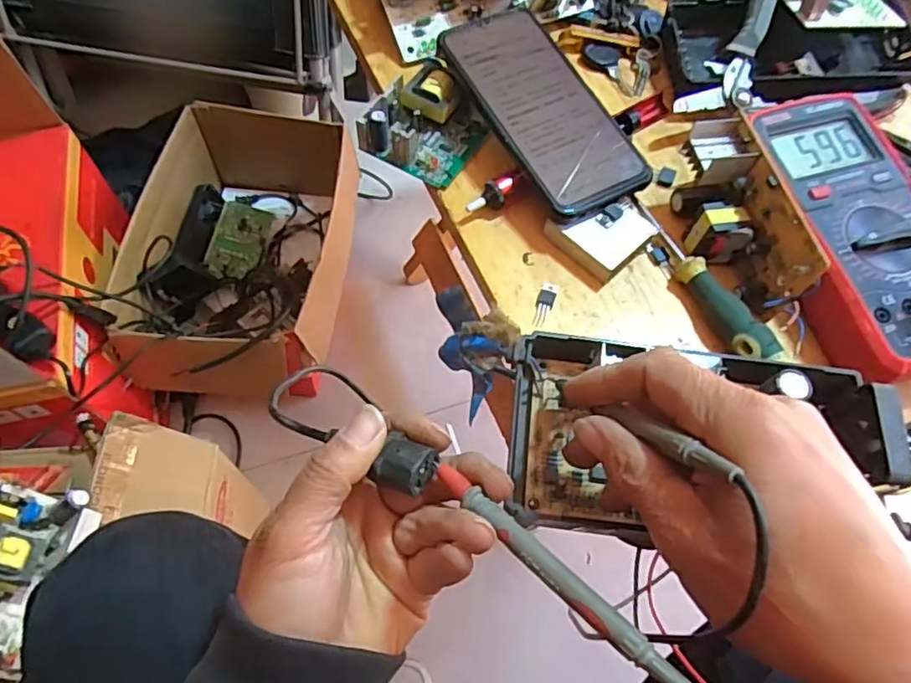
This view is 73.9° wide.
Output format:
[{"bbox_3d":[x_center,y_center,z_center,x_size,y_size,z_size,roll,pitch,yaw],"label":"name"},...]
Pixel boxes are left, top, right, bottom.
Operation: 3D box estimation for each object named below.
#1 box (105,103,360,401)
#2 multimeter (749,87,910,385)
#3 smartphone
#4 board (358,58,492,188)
[{"bbox_3d":[-0.299,-0.139,0.909,0.275,0.172,0.468,5,62,0],"label":"box"},{"bbox_3d":[0.240,-0.066,0.364,0.092,0.043,0.183,-11,64,-9],"label":"multimeter"},{"bbox_3d":[0.058,-0.158,0.404,0.076,0.006,0.160,-27,74,-15],"label":"smartphone"},{"bbox_3d":[-0.018,-0.151,0.418,0.067,0.029,0.078,32,65,13],"label":"board"}]

